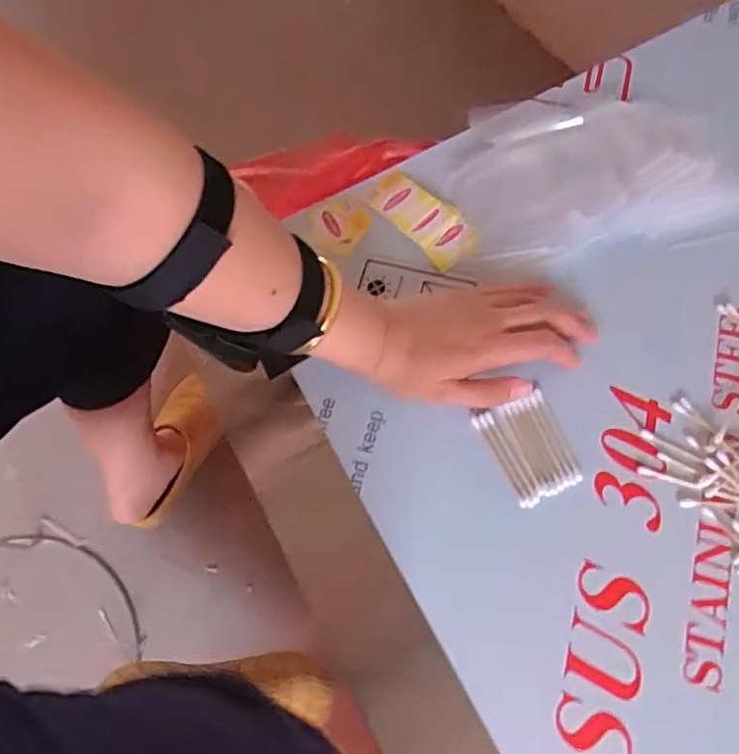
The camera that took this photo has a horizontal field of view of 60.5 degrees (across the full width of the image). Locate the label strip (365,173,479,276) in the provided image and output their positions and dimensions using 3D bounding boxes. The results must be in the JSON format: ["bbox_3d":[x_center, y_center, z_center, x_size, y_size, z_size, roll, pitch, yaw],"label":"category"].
[{"bbox_3d":[0.043,-0.132,0.521,0.046,0.011,0.099,-42,73,-14],"label":"label strip"}]

